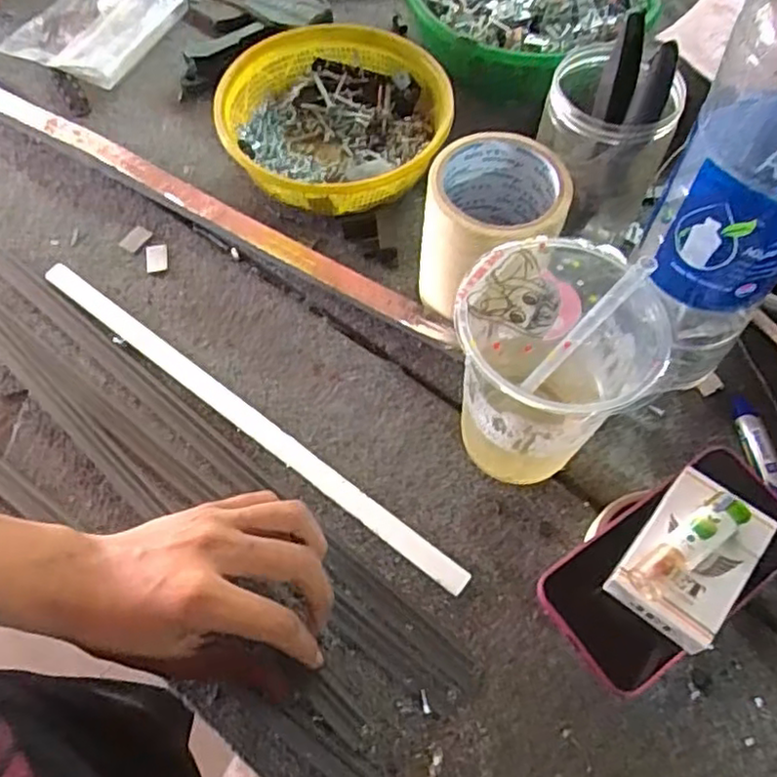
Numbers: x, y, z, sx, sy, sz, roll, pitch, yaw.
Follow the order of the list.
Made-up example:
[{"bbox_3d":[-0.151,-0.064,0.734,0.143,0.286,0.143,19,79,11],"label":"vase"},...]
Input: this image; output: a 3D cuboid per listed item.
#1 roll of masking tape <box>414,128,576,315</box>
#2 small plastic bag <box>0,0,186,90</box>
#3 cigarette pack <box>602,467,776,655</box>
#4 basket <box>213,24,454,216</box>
[{"bbox_3d":[0.070,-0.109,0.487,0.095,0.117,0.087,-9,62,-5],"label":"roll of masking tape"},{"bbox_3d":[-0.299,-0.365,0.682,0.146,0.016,0.130,22,66,13],"label":"small plastic bag"},{"bbox_3d":[0.174,0.097,0.392,0.060,0.026,0.089,35,67,17],"label":"cigarette pack"},{"bbox_3d":[-0.044,-0.223,0.579,0.181,0.066,0.185,-1,63,2],"label":"basket"}]

